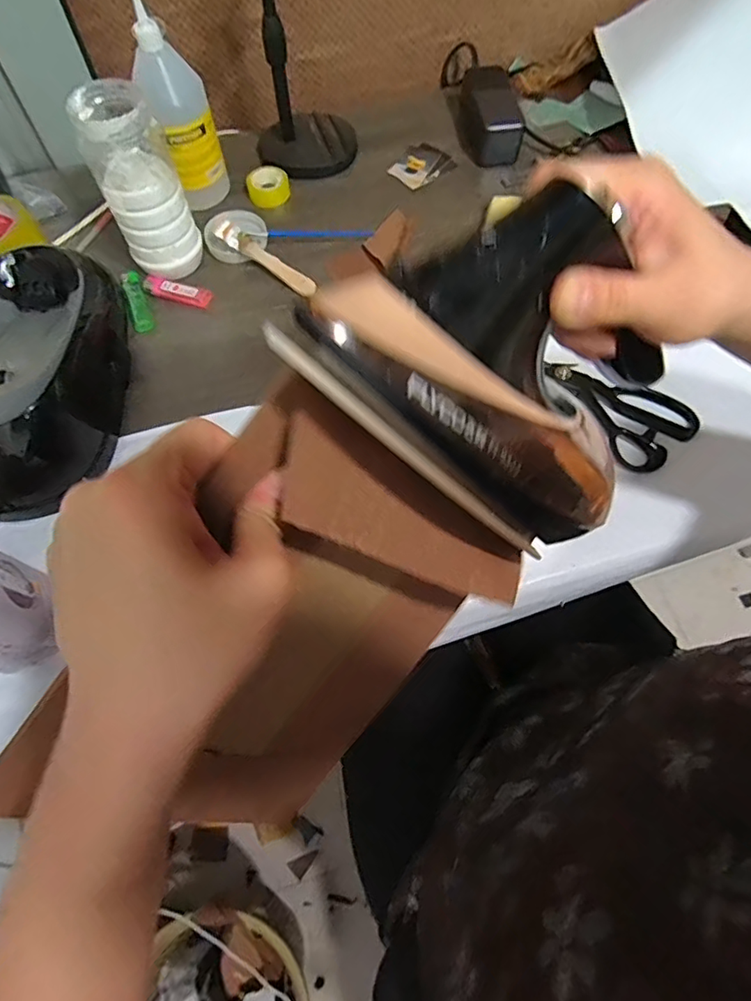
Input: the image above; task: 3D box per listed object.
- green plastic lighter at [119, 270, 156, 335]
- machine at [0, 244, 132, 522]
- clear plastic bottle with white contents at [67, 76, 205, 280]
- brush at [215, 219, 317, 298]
[{"bbox_3d":[-0.264,-0.221,0.583,0.020,0.013,0.083,-20,66,-8],"label":"green plastic lighter"},{"bbox_3d":[-0.329,-0.131,0.497,0.156,0.092,0.273,-13,66,-5],"label":"machine"},{"bbox_3d":[-0.234,-0.318,0.530,0.076,0.147,0.079,-19,66,-8],"label":"clear plastic bottle with white contents"},{"bbox_3d":[-0.124,-0.273,0.595,0.133,0.009,0.024,36,88,4],"label":"brush"}]

